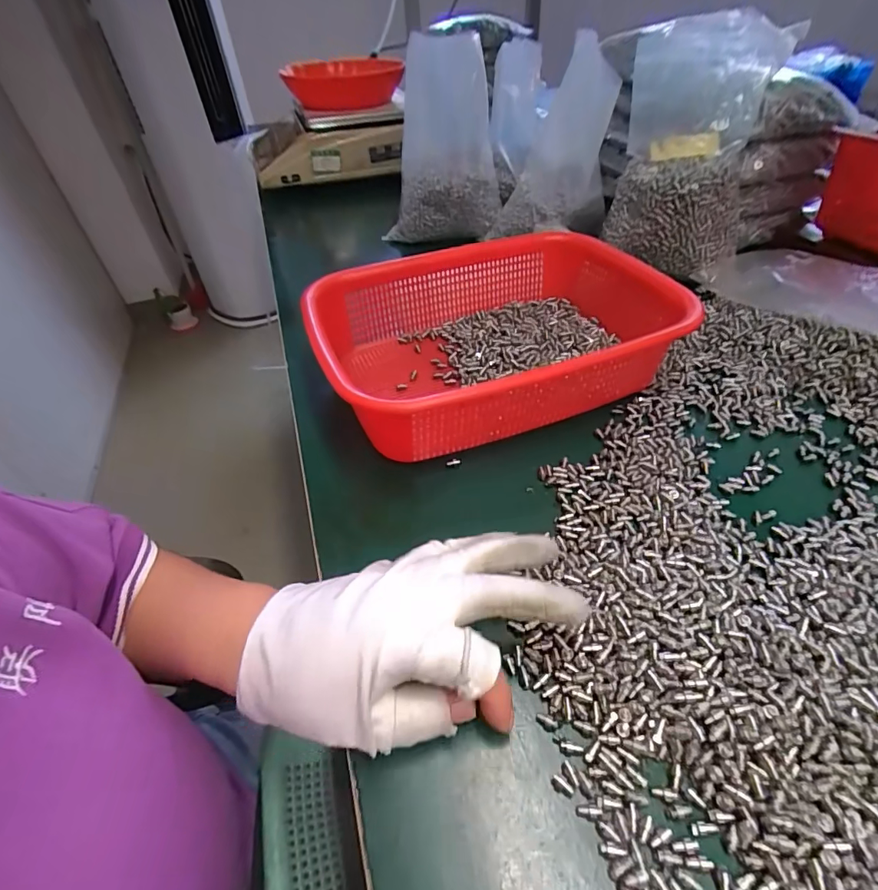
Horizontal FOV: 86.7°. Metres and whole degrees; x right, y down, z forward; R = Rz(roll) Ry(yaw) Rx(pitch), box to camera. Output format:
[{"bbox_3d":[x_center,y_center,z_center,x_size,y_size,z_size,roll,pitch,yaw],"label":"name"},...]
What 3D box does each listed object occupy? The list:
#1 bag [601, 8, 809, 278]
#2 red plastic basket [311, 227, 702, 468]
[{"bbox_3d":[0.248,-0.287,0.466,0.131,0.203,0.115,14,48,19],"label":"bag"},{"bbox_3d":[0.047,-0.094,0.392,0.282,0.071,0.213,-17,46,-12],"label":"red plastic basket"}]

